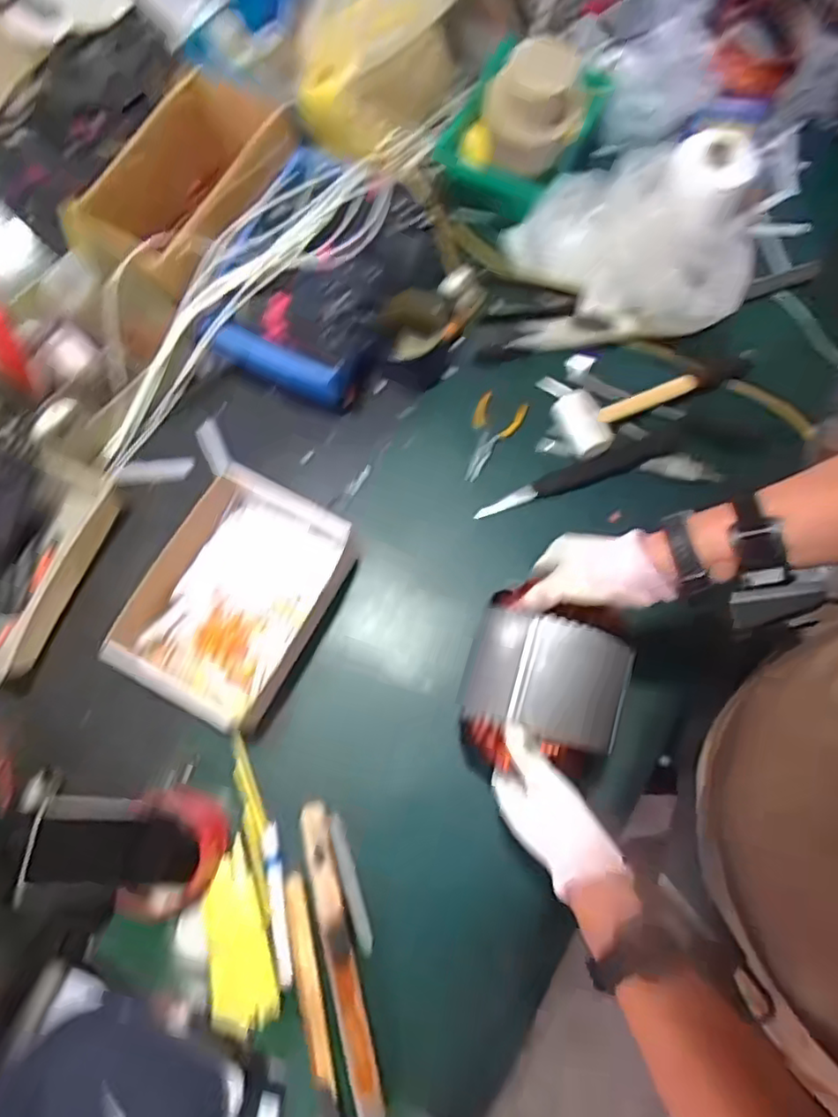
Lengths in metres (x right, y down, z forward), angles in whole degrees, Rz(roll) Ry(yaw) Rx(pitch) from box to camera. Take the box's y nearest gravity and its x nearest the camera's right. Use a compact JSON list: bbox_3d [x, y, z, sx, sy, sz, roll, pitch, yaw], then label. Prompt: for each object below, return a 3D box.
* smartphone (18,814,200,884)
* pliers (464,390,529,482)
[{"bbox_3d":[-0.287,0.280,0.600,0.148,0.007,0.061,18,78,-35],"label":"smartphone"},{"bbox_3d":[0.084,-0.152,0.788,0.059,0.007,0.123,27,74,8],"label":"pliers"}]

